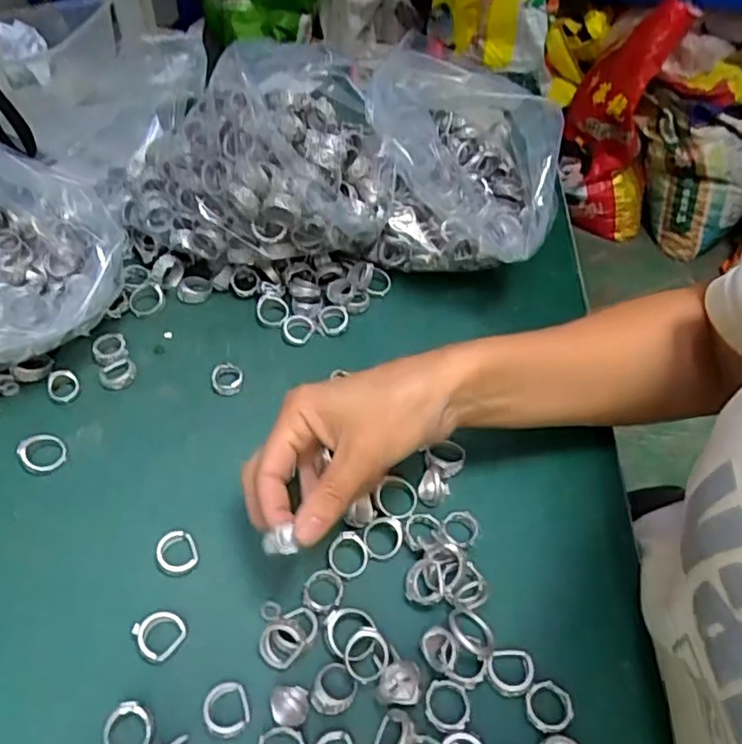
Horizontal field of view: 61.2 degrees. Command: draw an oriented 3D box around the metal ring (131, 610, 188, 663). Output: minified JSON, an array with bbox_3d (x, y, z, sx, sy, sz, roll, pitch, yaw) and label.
[{"bbox_3d":[-0.111,0.136,0.327,0.023,0.007,0.023,2,52,-2],"label":"metal ring"}]

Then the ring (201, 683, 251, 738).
[{"bbox_3d":[-0.071,0.165,0.307,0.021,0.007,0.024,-9,53,-10],"label":"ring"}]

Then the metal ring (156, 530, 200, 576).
[{"bbox_3d":[-0.110,0.102,0.356,0.022,0.006,0.026,-17,54,-16],"label":"metal ring"}]

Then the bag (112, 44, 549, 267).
[{"bbox_3d":[-0.033,-0.152,0.489,0.326,0.134,0.145,4,51,0],"label":"bag"}]

